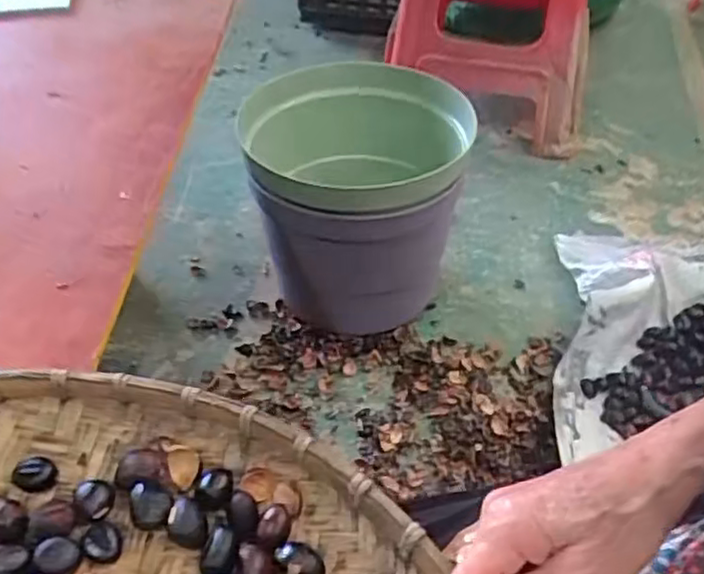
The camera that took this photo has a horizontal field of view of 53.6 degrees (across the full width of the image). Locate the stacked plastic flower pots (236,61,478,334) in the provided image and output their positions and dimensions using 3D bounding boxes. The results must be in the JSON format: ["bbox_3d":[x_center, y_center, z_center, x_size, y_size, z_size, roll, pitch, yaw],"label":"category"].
[{"bbox_3d":[0.005,-0.119,0.978,0.288,0.274,0.306,0,46,-1],"label":"stacked plastic flower pots"}]

